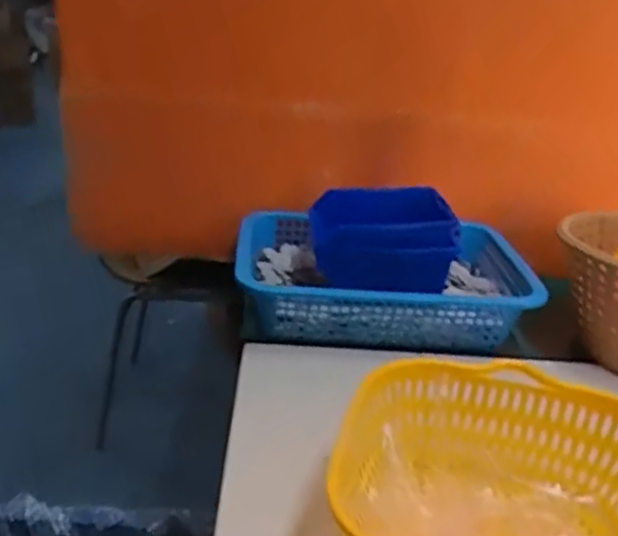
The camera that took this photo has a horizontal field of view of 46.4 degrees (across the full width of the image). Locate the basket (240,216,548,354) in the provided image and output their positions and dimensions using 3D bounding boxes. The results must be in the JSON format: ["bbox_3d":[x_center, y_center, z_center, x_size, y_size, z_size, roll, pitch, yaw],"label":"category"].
[{"bbox_3d":[0.074,0.011,0.737,0.289,0.064,0.194,3,23,-3],"label":"basket"}]

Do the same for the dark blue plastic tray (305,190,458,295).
[{"bbox_3d":[0.071,-0.029,0.707,0.132,0.081,0.091,4,23,-1],"label":"dark blue plastic tray"}]

